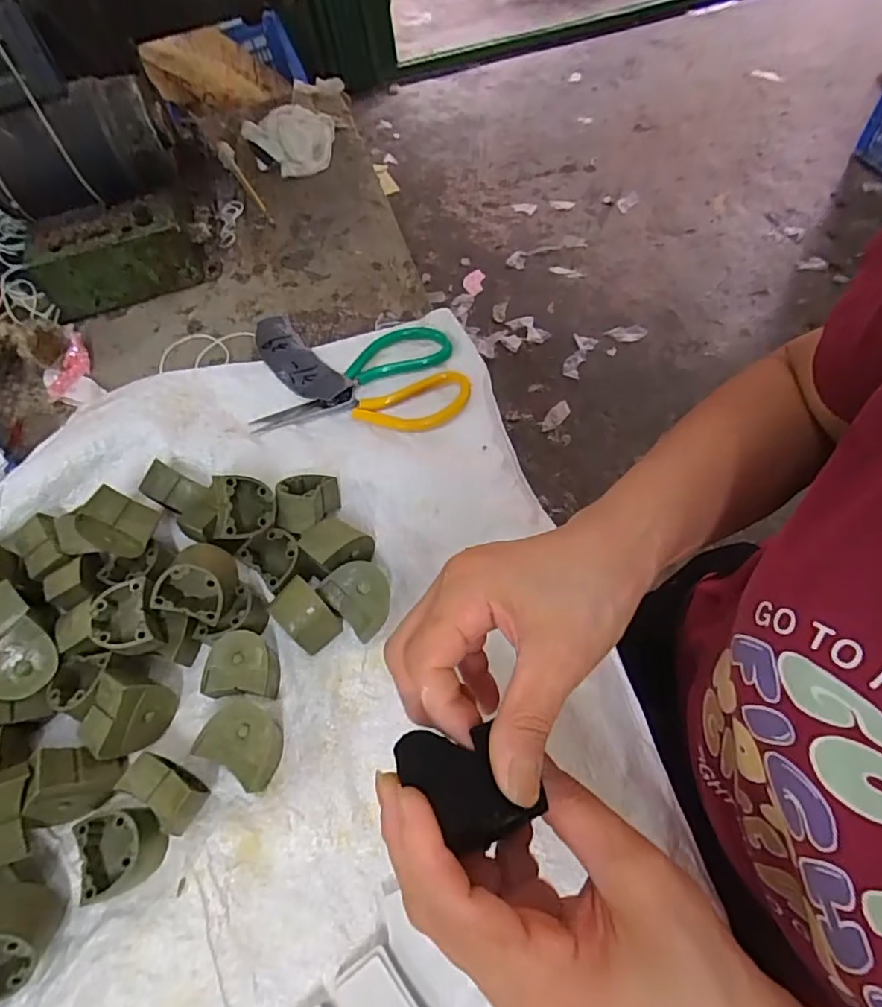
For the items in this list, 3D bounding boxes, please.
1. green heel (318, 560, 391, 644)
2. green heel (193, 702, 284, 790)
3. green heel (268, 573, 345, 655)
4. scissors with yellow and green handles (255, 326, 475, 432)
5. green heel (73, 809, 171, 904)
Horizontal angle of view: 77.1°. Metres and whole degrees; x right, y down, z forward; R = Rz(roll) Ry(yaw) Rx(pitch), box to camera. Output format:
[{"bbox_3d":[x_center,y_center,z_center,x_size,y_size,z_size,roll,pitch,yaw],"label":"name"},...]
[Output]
[{"bbox_3d":[-0.055,0.068,0.398,0.041,0.033,0.051,-42,64,-17],"label":"green heel"},{"bbox_3d":[-0.126,0.154,0.358,0.050,0.028,0.041,25,66,19],"label":"green heel"},{"bbox_3d":[-0.096,0.081,0.394,0.043,0.037,0.033,37,70,24],"label":"green heel"},{"bbox_3d":[-0.073,-0.110,0.503,0.189,0.014,0.110,-4,62,0],"label":"scissors with yellow and green handles"},{"bbox_3d":[-0.192,0.208,0.337,0.045,0.023,0.046,-23,60,-7],"label":"green heel"}]

